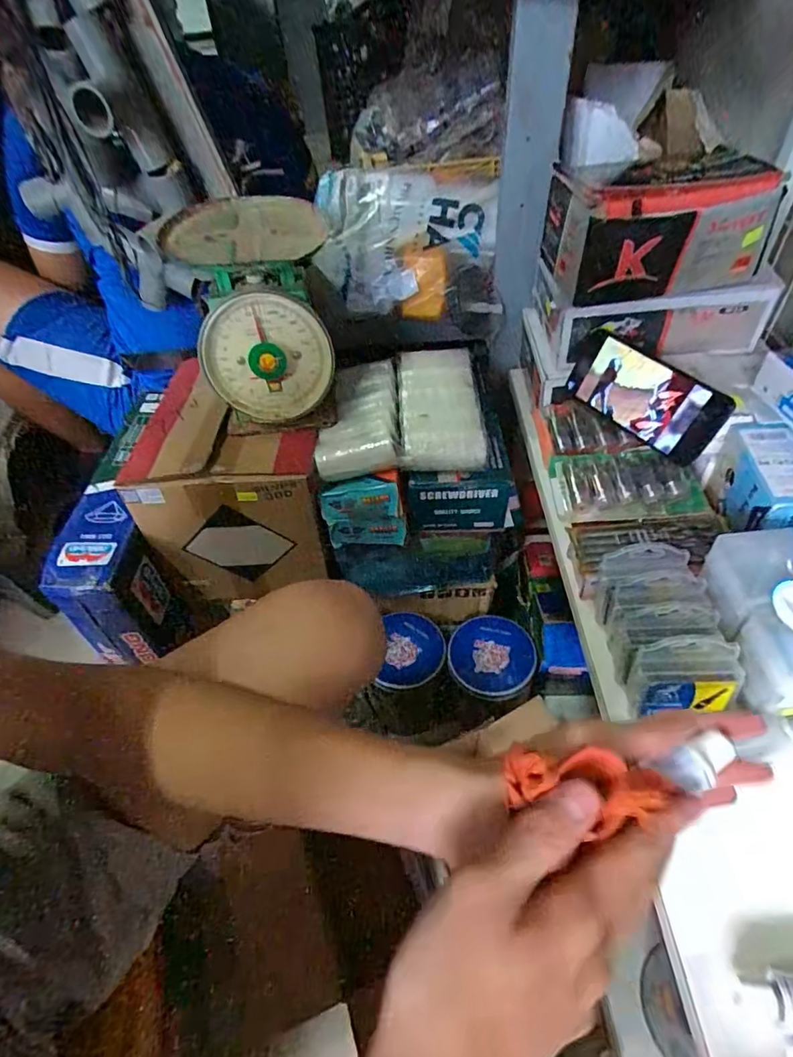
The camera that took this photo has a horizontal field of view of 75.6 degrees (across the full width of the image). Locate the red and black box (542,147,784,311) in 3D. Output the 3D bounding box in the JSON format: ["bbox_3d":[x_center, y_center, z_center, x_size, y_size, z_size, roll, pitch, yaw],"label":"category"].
[{"bbox_3d":[0.266,-0.313,0.533,0.193,0.092,0.158,-1,46,3],"label":"red and black box"}]

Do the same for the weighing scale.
[{"bbox_3d":[-0.145,-0.230,0.568,0.152,0.196,0.149,-13,47,-9],"label":"weighing scale"}]

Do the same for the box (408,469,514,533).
[{"bbox_3d":[0.073,-0.031,0.603,0.113,0.088,0.024,-4,46,0],"label":"box"}]

